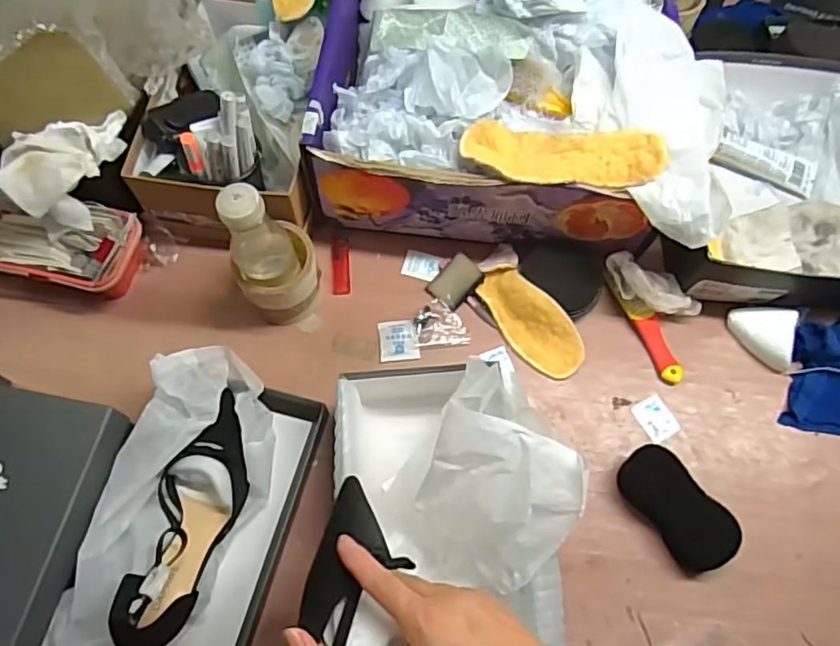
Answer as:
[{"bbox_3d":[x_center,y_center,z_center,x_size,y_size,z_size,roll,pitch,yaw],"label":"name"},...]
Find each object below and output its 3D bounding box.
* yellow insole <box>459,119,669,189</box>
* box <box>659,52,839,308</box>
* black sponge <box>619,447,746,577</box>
[{"bbox_3d":[0.146,-0.175,0.620,0.202,0.027,0.066,7,67,0],"label":"yellow insole"},{"bbox_3d":[0.444,-0.177,0.746,0.264,0.104,0.327,7,67,1],"label":"box"},{"bbox_3d":[0.264,0.190,0.620,0.062,0.035,0.127,-33,72,-15],"label":"black sponge"}]

